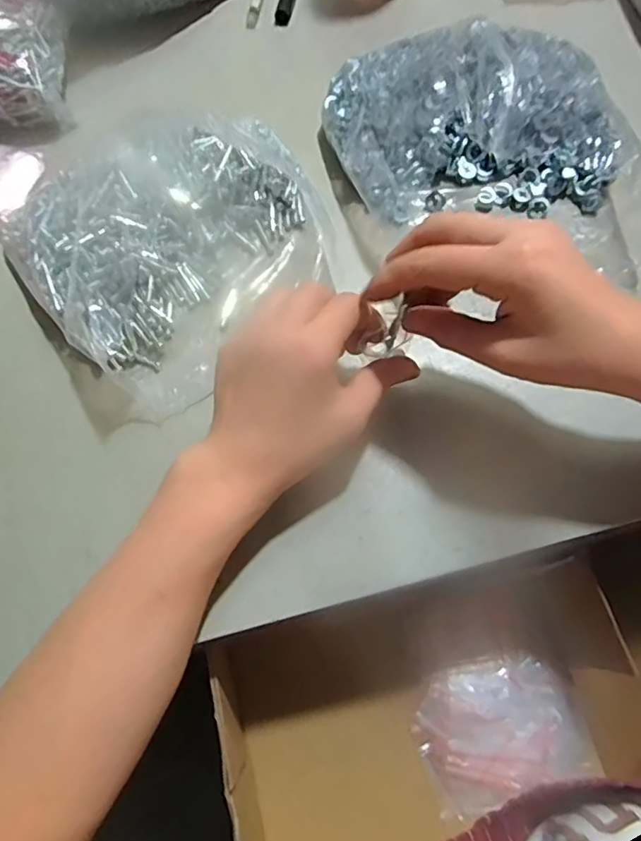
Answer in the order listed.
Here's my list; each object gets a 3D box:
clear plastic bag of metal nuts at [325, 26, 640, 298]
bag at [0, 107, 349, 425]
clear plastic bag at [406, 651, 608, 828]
[{"bbox_3d":[0.121,-0.210,0.432,0.231,0.056,0.181,3,68,2],"label":"clear plastic bag of metal nuts"},{"bbox_3d":[-0.101,-0.134,0.413,0.187,0.043,0.211,42,74,16],"label":"bag"},{"bbox_3d":[0.142,0.243,0.446,0.126,0.016,0.099,-17,68,-6],"label":"clear plastic bag"}]

